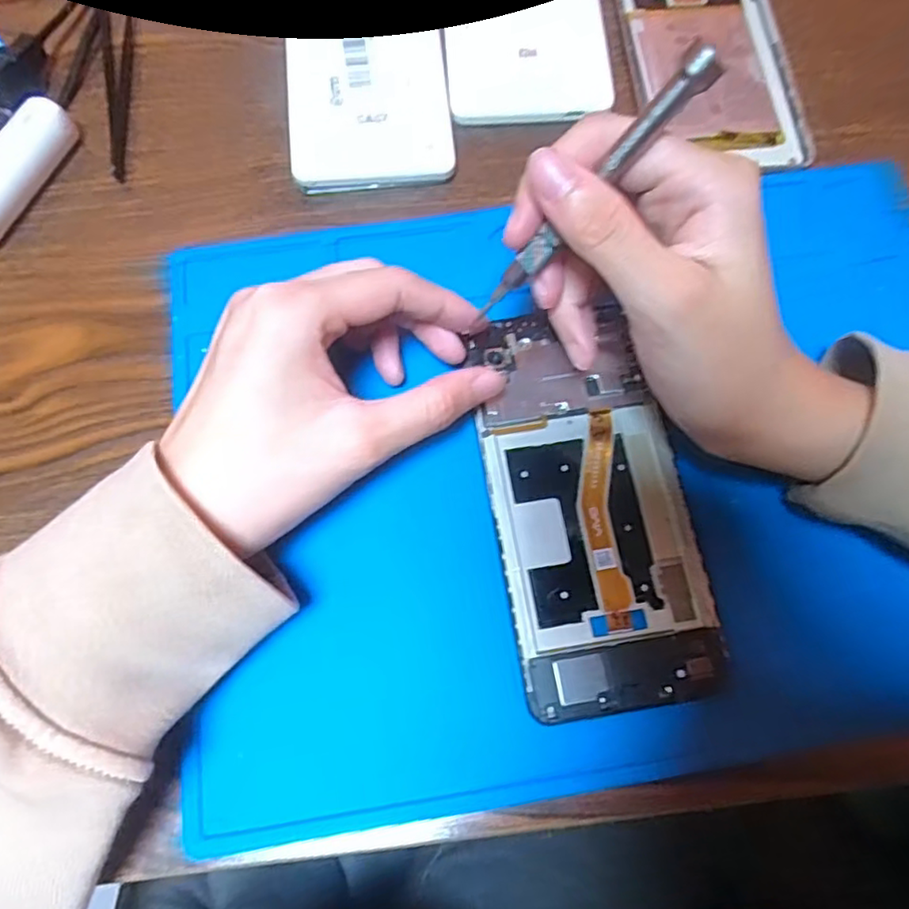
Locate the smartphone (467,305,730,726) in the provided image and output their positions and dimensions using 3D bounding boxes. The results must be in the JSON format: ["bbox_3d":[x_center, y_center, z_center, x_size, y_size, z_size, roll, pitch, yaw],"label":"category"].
[{"bbox_3d":[0.049,0.015,0.232,0.069,0.006,0.145,-9,73,-3],"label":"smartphone"}]

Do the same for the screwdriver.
[{"bbox_3d":[0.040,-0.078,0.192,0.009,0.094,0.008,-15,66,-52],"label":"screwdriver"}]

